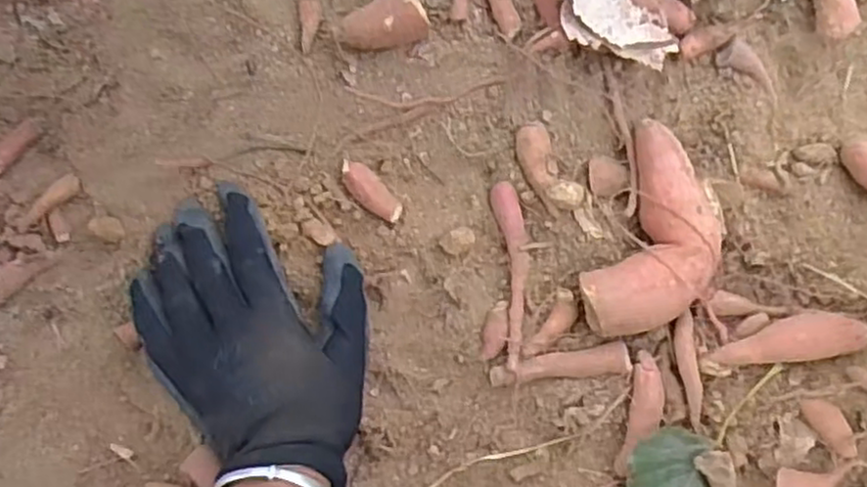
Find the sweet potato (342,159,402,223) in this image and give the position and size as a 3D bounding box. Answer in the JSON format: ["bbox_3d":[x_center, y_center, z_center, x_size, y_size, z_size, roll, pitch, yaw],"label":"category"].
[{"bbox_3d":[-0.037,-0.030,0.423,0.017,0.013,0.043,-40,82,-2],"label":"sweet potato"}]

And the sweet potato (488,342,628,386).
[{"bbox_3d":[0.069,0.066,0.398,0.075,0.011,0.016,-6,82,3],"label":"sweet potato"}]

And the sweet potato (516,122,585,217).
[{"bbox_3d":[0.064,-0.043,0.413,0.021,0.022,0.055,-28,82,0],"label":"sweet potato"}]

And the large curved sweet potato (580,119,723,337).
[{"bbox_3d":[0.122,-0.003,0.392,0.060,0.030,0.116,24,84,6],"label":"large curved sweet potato"}]

